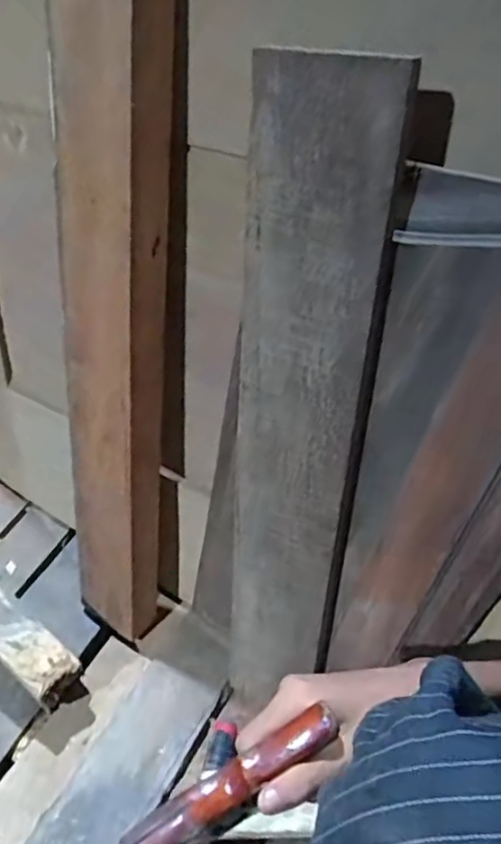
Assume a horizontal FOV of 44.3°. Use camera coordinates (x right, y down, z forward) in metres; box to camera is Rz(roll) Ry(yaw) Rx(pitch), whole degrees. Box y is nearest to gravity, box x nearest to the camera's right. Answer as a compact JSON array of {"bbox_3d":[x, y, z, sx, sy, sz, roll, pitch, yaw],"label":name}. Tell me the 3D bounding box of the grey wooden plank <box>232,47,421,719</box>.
[{"bbox_3d":[0.038,0.038,0.523,0.105,0.601,0.015,18,36,23],"label":"grey wooden plank"}]

